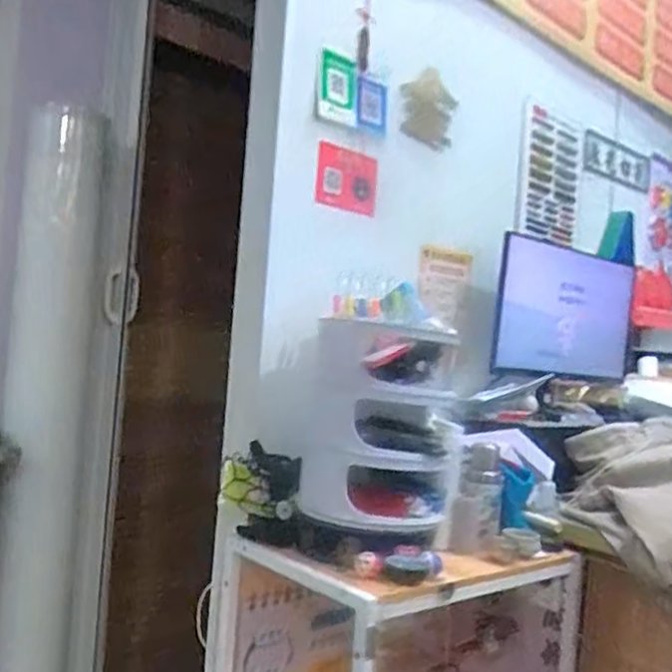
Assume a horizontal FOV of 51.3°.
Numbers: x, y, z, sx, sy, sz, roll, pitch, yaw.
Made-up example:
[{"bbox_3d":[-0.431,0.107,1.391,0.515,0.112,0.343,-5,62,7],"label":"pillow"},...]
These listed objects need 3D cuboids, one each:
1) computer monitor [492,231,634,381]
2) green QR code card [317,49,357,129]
[{"bbox_3d":[0.558,-0.052,1.698,0.527,0.292,0.060,6,0,-38],"label":"computer monitor"},{"bbox_3d":[0.005,-0.470,1.335,0.010,0.121,0.125,16,15,34],"label":"green QR code card"}]

